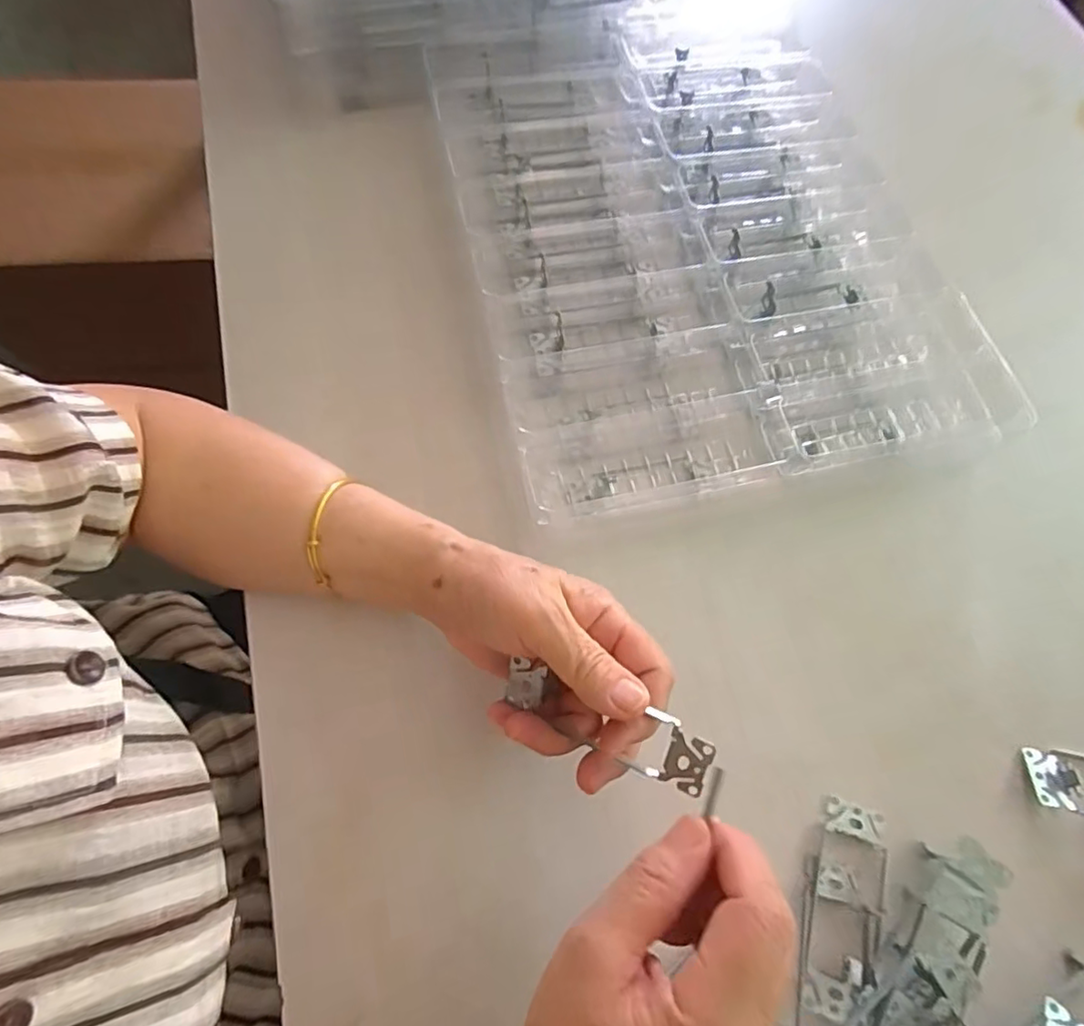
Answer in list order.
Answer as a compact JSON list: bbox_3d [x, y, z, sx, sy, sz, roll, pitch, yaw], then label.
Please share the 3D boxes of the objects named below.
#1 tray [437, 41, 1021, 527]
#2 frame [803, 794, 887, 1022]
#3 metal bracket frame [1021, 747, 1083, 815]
[{"bbox_3d":[0.115,-0.220,0.450,0.338,0.048,0.434,-12,73,-6],"label":"tray"},{"bbox_3d":[0.167,0.213,0.322,0.037,0.018,0.104,17,62,15],"label":"frame"},{"bbox_3d":[0.347,0.164,0.348,0.109,0.018,0.038,9,68,2],"label":"metal bracket frame"}]

